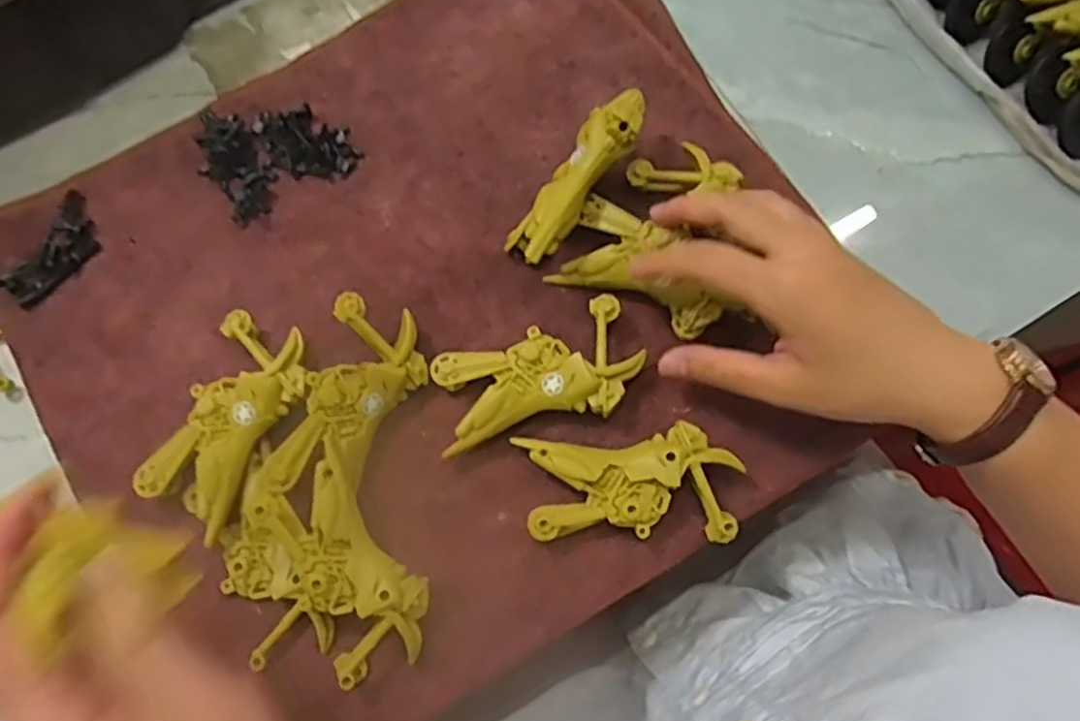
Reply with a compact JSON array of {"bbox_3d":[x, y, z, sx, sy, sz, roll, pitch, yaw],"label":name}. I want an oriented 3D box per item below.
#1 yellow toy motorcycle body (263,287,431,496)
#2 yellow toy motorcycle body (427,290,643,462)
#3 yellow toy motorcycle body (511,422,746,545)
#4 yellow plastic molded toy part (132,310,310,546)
[{"bbox_3d":[-0.091,0.021,0.354,0.047,0.038,0.095,27,78,8],"label":"yellow toy motorcycle body"},{"bbox_3d":[0.000,0.009,0.361,0.097,0.021,0.051,-21,76,-3],"label":"yellow toy motorcycle body"},{"bbox_3d":[0.042,0.059,0.346,0.095,0.023,0.050,-3,76,1],"label":"yellow toy motorcycle body"},{"bbox_3d":[-0.149,0.030,0.359,0.050,0.024,0.099,24,78,7],"label":"yellow plastic molded toy part"}]

